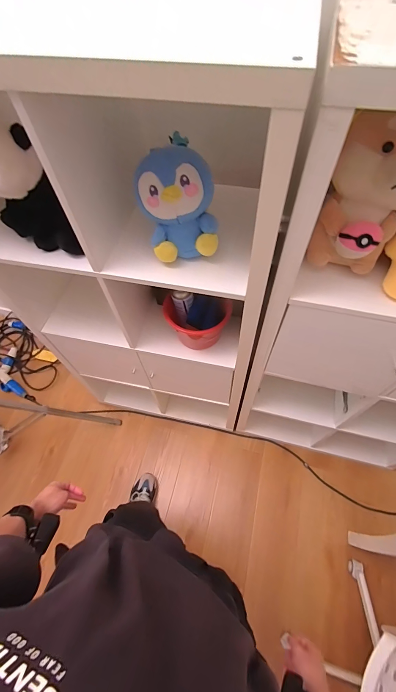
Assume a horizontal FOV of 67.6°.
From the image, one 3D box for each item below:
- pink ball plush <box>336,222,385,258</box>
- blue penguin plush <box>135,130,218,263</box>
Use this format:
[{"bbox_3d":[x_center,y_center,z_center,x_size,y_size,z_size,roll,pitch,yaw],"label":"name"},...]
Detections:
[{"bbox_3d":[0.302,-0.200,0.557,0.072,0.057,0.062,35,65,22],"label":"pink ball plush"},{"bbox_3d":[-0.040,-0.286,0.607,0.153,0.190,0.098,-9,57,-4],"label":"blue penguin plush"}]

